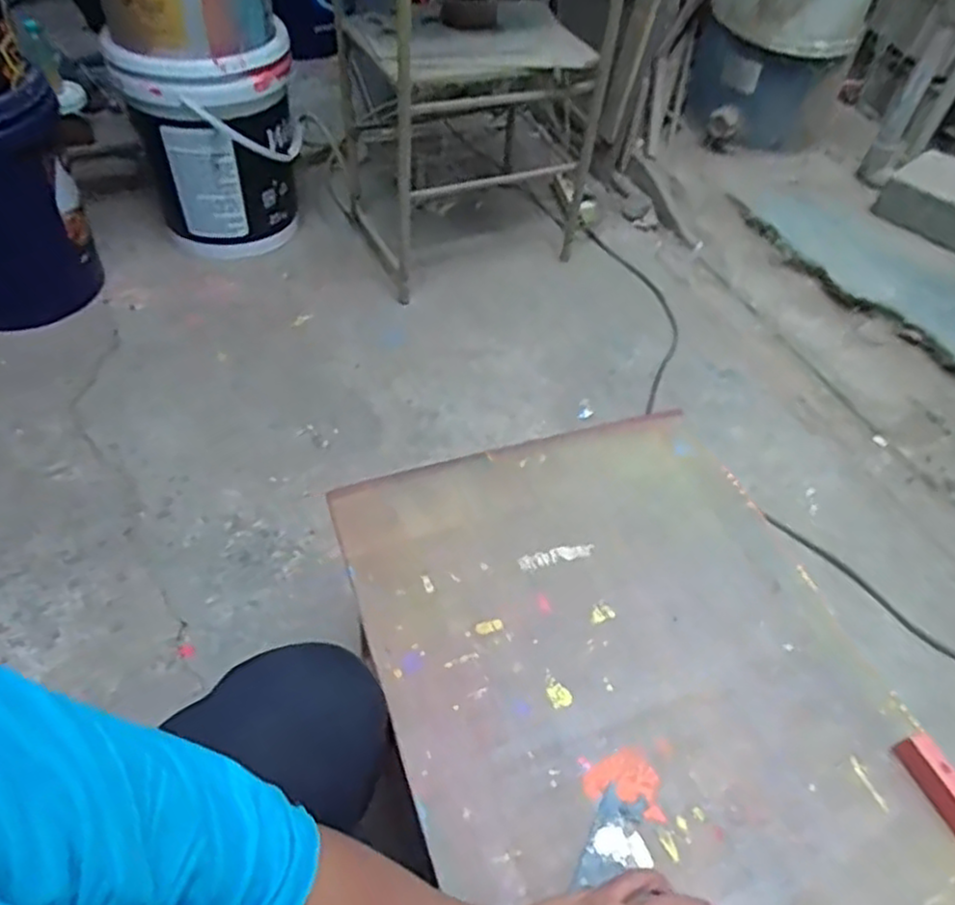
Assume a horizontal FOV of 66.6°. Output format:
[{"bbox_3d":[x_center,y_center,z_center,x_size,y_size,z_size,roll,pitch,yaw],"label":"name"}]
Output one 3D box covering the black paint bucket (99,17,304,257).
[{"bbox_3d":[-0.469,-0.590,1.337,0.297,0.366,0.303,-12,53,-17],"label":"black paint bucket"}]

